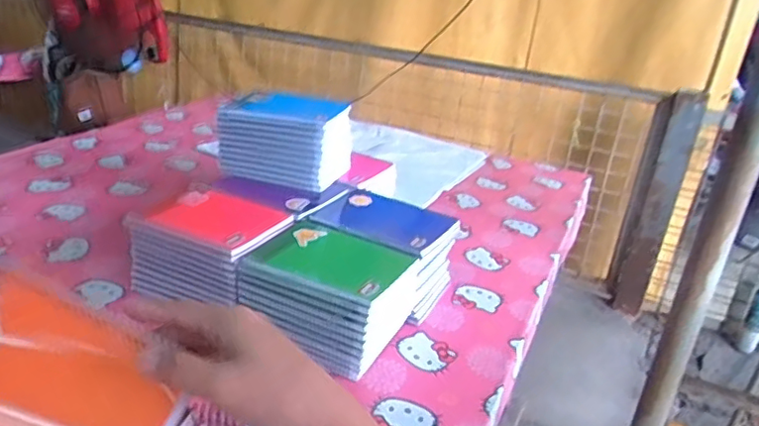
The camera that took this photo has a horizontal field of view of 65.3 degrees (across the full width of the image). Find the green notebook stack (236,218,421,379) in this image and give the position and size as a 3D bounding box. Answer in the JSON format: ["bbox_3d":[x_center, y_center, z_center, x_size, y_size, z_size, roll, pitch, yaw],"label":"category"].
[{"bbox_3d":[-0.073,0.112,0.844,0.205,0.121,0.174,17,27,23],"label":"green notebook stack"}]

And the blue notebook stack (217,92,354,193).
[{"bbox_3d":[-0.172,-0.134,1.065,0.207,0.123,0.146,14,26,18],"label":"blue notebook stack"}]

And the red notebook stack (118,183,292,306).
[{"bbox_3d":[-0.263,0.067,0.921,0.215,0.136,0.157,15,26,16],"label":"red notebook stack"}]

